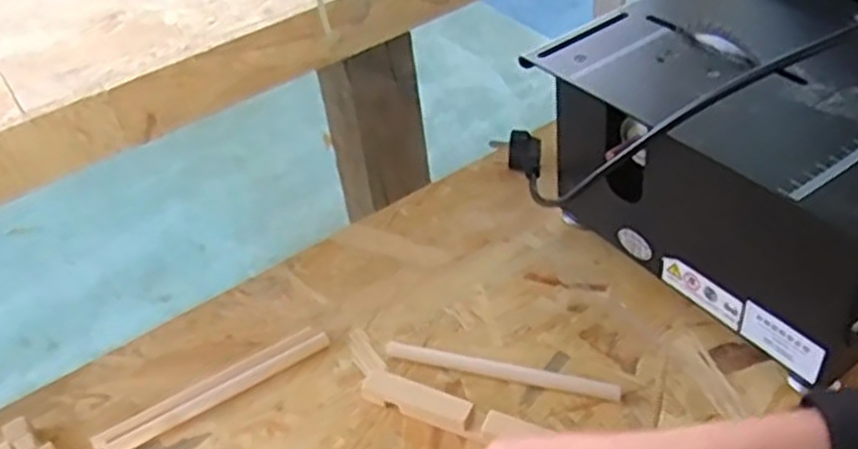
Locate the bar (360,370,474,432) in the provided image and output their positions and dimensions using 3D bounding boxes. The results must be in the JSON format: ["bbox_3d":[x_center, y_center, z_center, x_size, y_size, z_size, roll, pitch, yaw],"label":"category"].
[{"bbox_3d":[-0.008,0.107,0.463,0.068,0.019,0.016,16,47,24],"label":"bar"}]

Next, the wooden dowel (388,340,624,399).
[{"bbox_3d":[0.045,0.092,0.480,0.148,0.010,0.010,8,44,17],"label":"wooden dowel"}]

